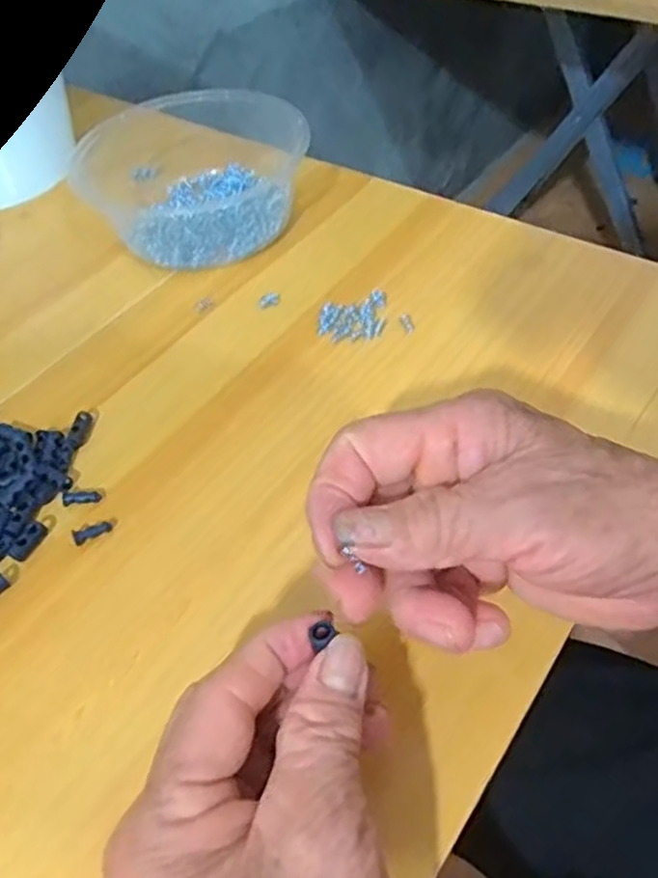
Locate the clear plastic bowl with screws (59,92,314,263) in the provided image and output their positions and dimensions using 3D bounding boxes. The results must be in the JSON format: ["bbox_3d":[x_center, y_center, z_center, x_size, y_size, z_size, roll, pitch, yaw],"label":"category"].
[{"bbox_3d":[-0.085,-0.174,0.450,0.127,0.050,0.142,-2,49,4],"label":"clear plastic bowl with screws"}]

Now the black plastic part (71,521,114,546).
[{"bbox_3d":[-0.103,0.040,0.305,0.016,0.004,0.007,-26,52,-16],"label":"black plastic part"}]

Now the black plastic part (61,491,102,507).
[{"bbox_3d":[-0.113,0.026,0.317,0.018,0.004,0.007,-6,49,0],"label":"black plastic part"}]

